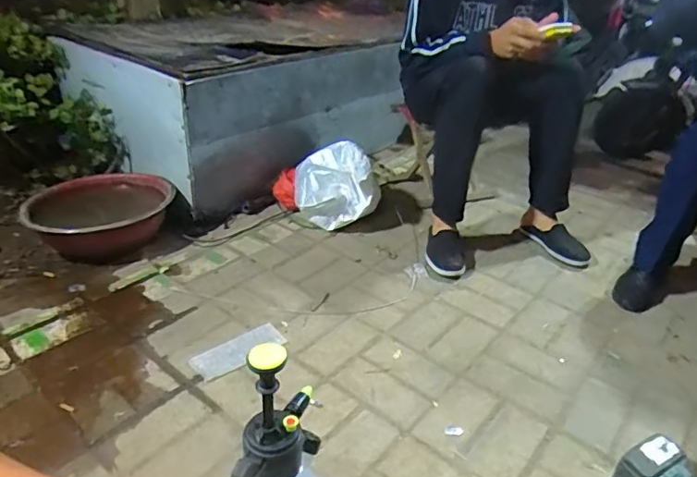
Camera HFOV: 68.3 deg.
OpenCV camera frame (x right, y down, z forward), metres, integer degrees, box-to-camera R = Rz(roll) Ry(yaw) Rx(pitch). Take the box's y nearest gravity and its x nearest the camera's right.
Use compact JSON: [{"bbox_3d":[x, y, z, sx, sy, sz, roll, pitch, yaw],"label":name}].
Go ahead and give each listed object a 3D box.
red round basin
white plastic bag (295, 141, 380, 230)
[{"bbox_3d":[-0.736,-0.071,1.541,0.407,0.131,0.441,-11,34,-21],"label":"red round basin"},{"bbox_3d":[-0.039,-0.161,1.618,0.258,0.217,0.194,1,30,-4],"label":"white plastic bag"}]

